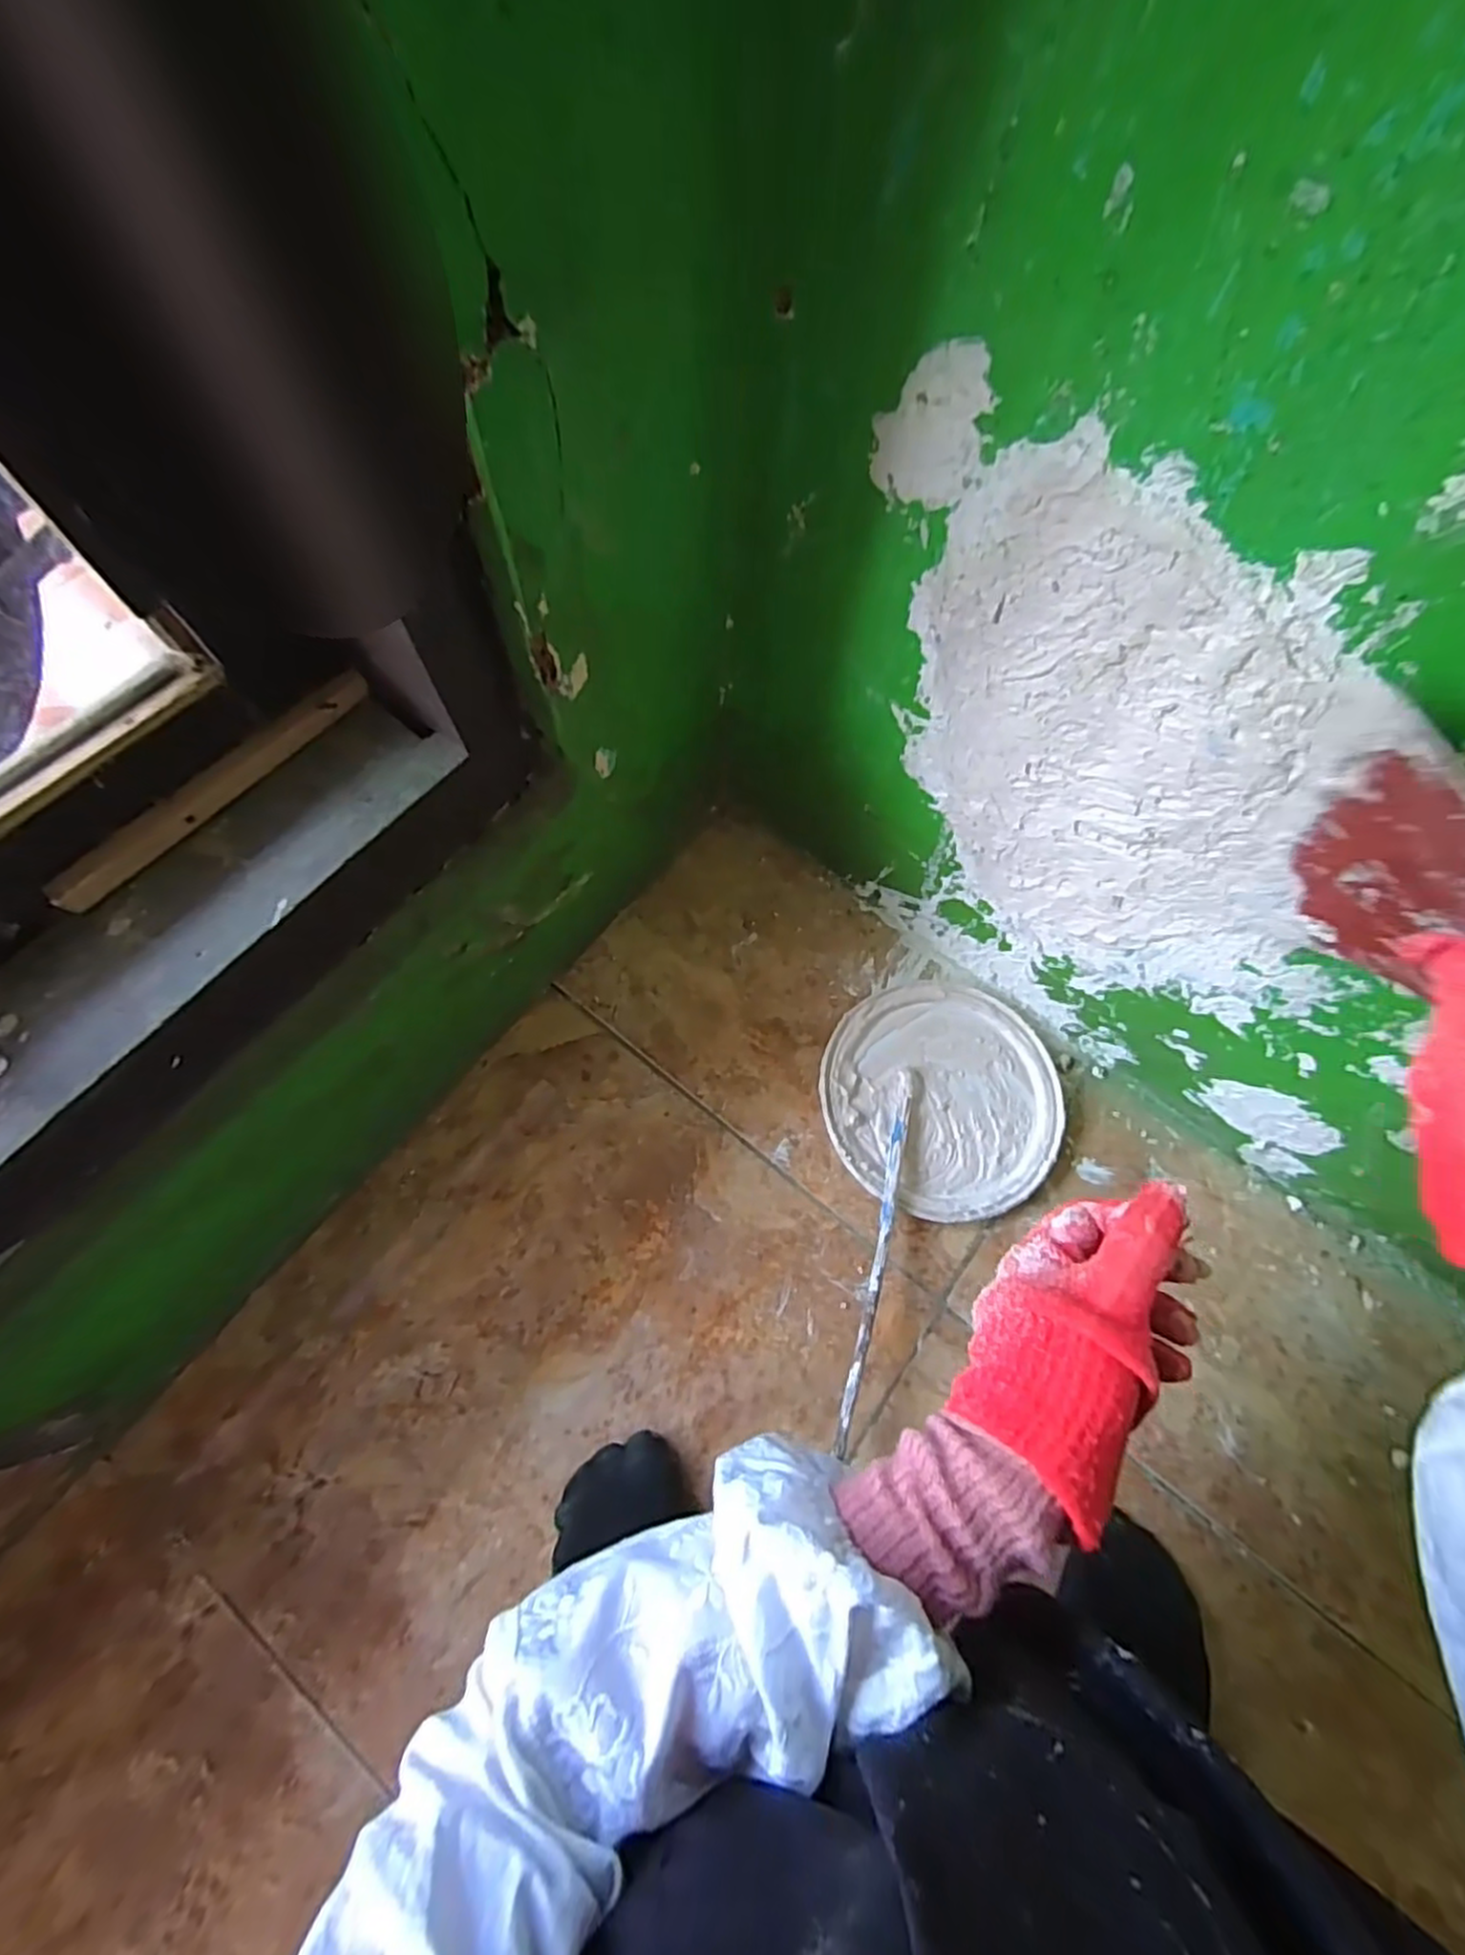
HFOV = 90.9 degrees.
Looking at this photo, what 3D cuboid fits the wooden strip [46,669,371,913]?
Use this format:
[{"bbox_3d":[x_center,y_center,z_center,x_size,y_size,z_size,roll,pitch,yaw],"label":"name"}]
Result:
[{"bbox_3d":[-0.246,-0.093,0.349,0.010,0.019,0.168,39,73,12],"label":"wooden strip"}]

